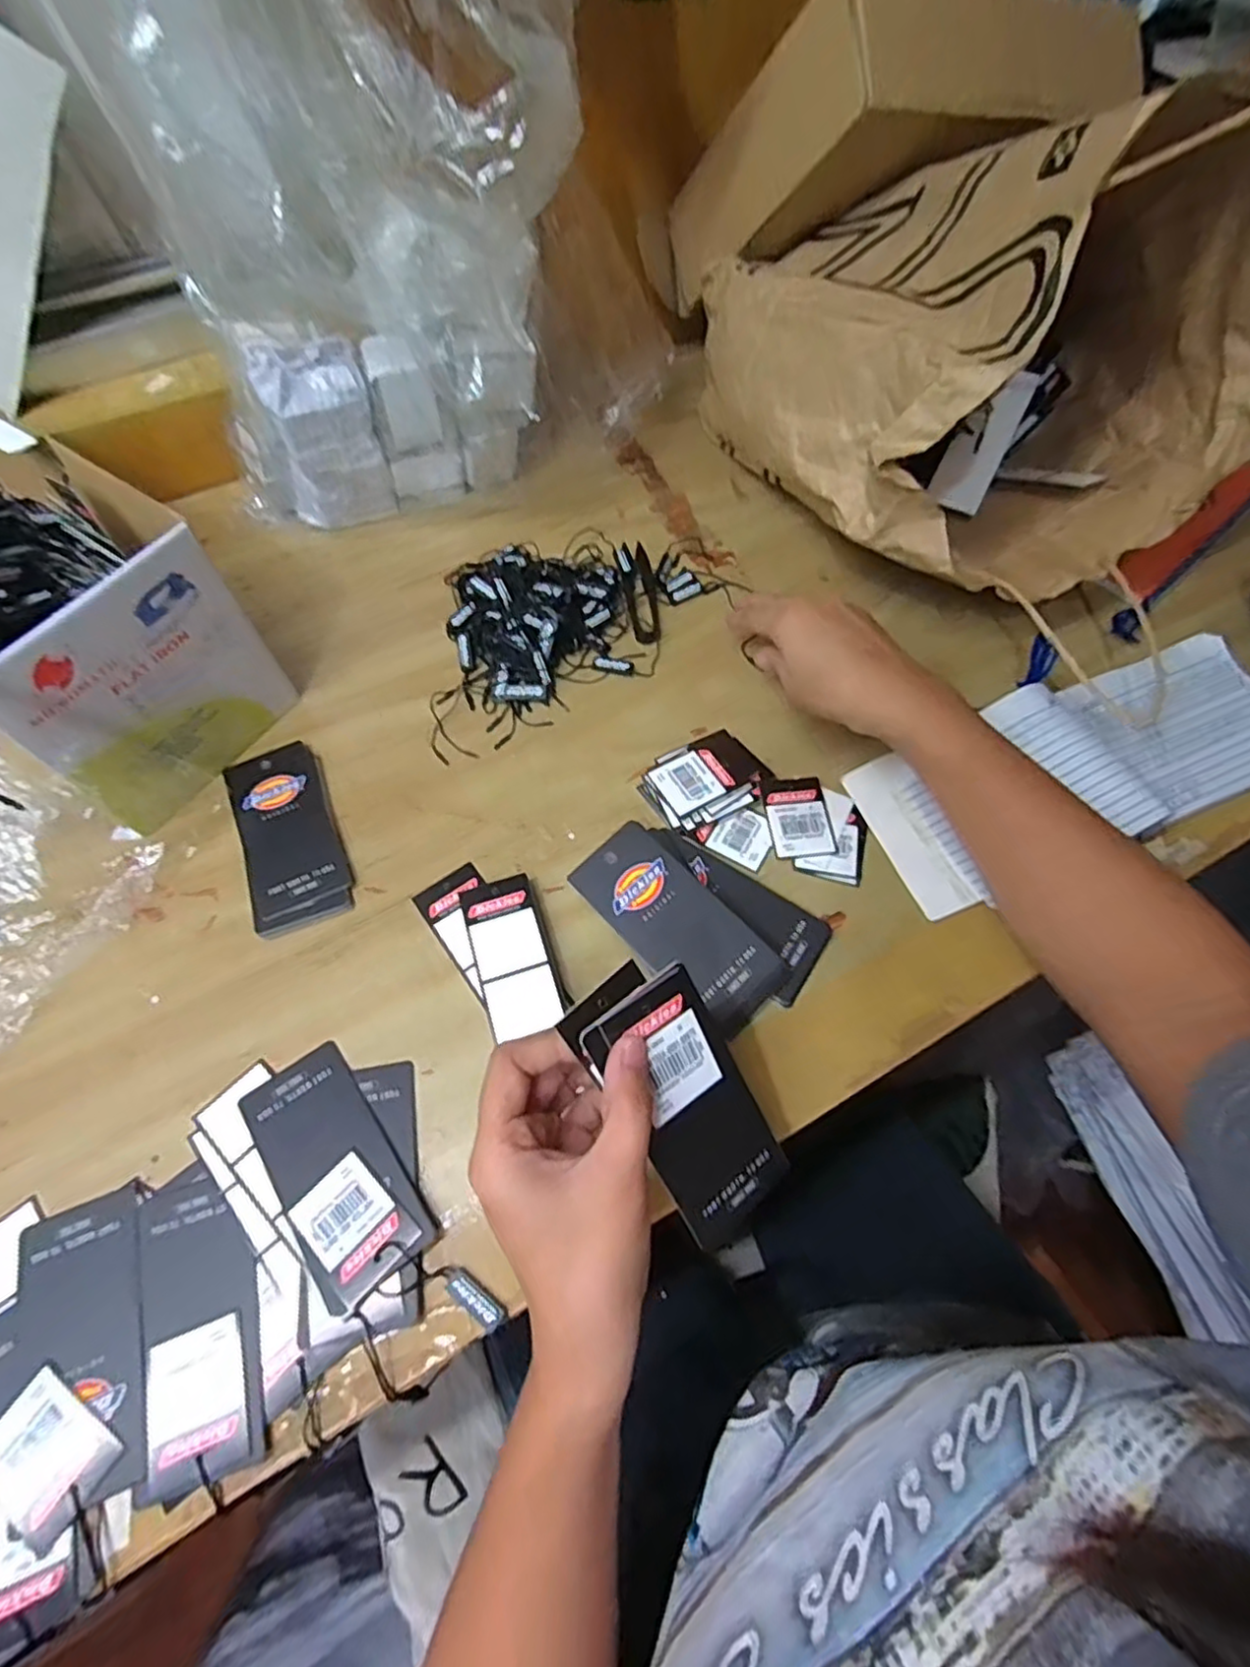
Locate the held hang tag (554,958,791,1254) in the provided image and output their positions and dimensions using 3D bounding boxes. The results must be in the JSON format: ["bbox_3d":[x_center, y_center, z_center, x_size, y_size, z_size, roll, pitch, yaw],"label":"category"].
[{"bbox_3d":[0.024,0.103,0.268,0.050,0.010,0.116,-33,104,-16],"label":"held hang tag"}]

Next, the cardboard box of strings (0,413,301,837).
[{"bbox_3d":[-0.361,-0.137,0.373,0.301,0.172,0.159,32,67,15],"label":"cardboard box of strings"}]

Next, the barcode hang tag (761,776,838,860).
[{"bbox_3d":[0.101,-0.010,0.402,0.037,0.004,0.051,-5,67,-5],"label":"barcode hang tag"}]

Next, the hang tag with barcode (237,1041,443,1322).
[{"bbox_3d":[-0.133,0.152,0.315,0.050,0.005,0.110,-33,60,-21],"label":"hang tag with barcode"}]

